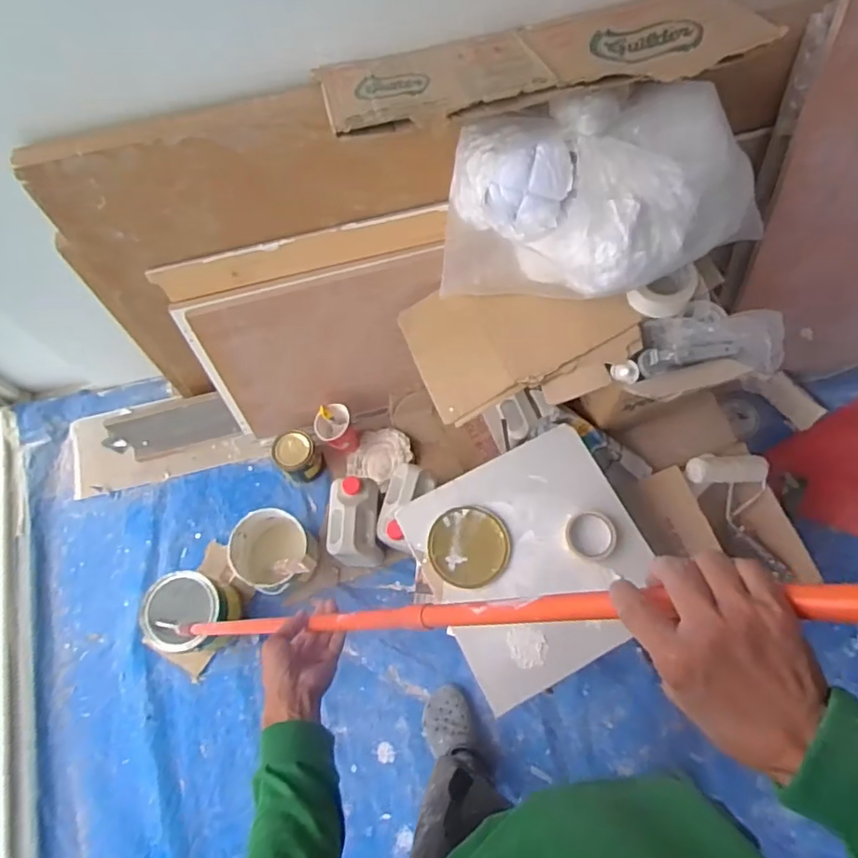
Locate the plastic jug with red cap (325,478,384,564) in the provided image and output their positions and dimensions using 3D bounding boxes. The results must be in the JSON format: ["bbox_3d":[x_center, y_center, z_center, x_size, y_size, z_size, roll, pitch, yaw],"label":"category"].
[{"bbox_3d":[-0.158,0.226,1.404,0.121,0.212,0.183,-2,70,1],"label":"plastic jug with red cap"}]

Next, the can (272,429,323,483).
[{"bbox_3d":[-0.327,0.068,1.516,0.099,0.136,0.100,-1,70,2],"label":"can"}]

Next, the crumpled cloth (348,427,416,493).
[{"bbox_3d":[-0.127,0.069,1.561,0.151,0.059,0.155,28,73,11],"label":"crumpled cloth"}]

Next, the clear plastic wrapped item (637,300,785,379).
[{"bbox_3d":[0.508,-0.157,1.085,0.252,0.077,0.131,0,70,2],"label":"clear plastic wrapped item"}]

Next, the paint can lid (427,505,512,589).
[{"bbox_3d":[0.077,0.225,1.158,0.151,0.008,0.147,0,80,1],"label":"paint can lid"}]

